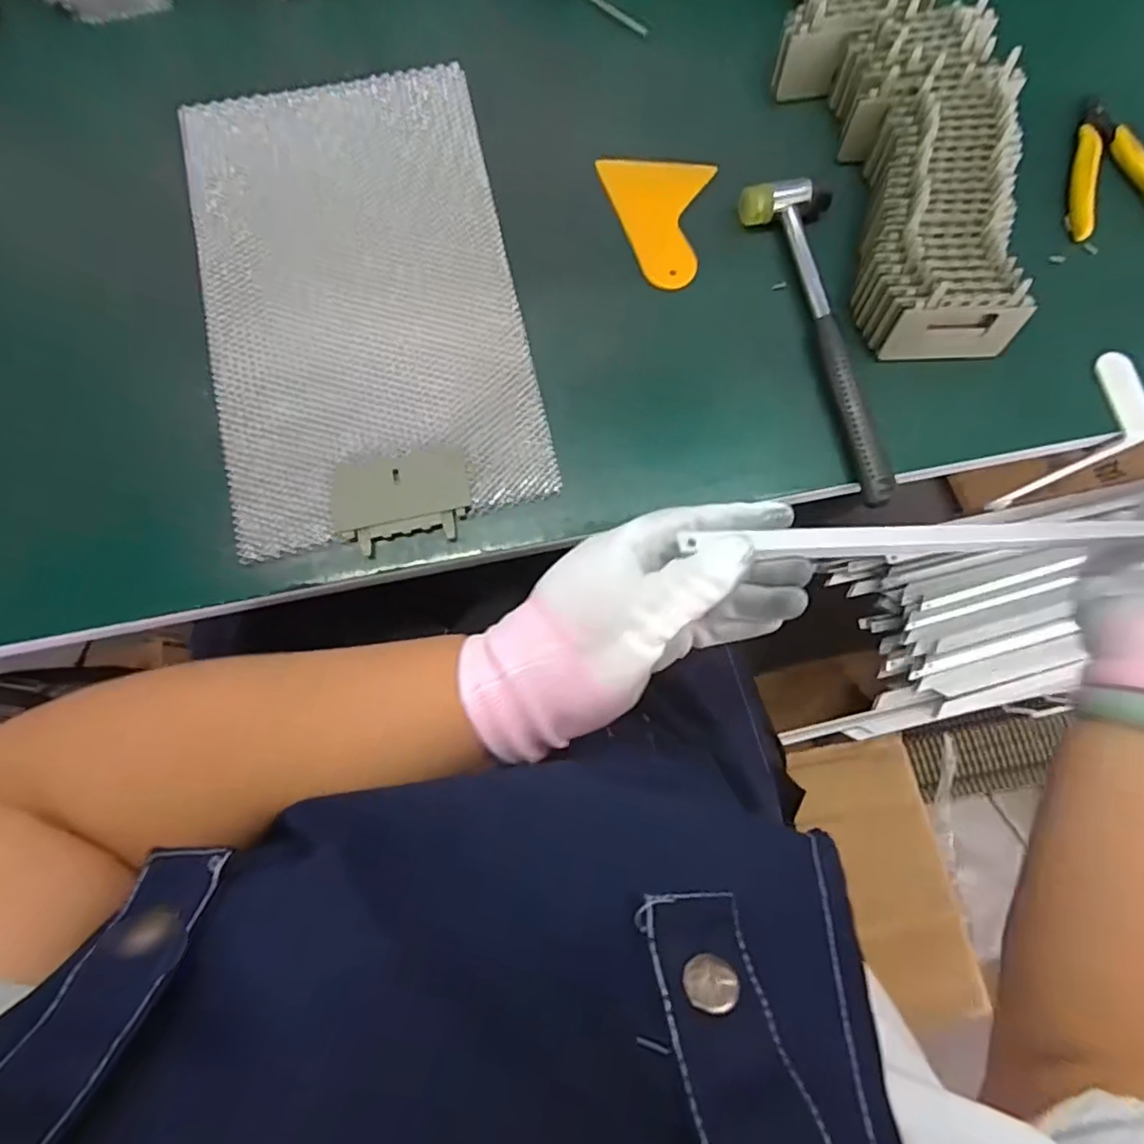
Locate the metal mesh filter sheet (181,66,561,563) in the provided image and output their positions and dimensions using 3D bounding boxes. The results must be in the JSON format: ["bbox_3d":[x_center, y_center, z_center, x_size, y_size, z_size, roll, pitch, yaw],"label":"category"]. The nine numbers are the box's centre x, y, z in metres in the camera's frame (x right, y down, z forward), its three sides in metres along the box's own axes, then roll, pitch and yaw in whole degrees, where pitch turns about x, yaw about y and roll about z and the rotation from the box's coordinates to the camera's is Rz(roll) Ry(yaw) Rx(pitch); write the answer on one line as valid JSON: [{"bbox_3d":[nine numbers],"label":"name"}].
[{"bbox_3d":[-0.145,-0.192,0.416,0.200,0.011,0.340,-13,80,-3],"label":"metal mesh filter sheet"}]

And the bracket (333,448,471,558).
[{"bbox_3d":[-0.108,-0.046,0.387,0.086,0.010,0.058,-9,80,-2],"label":"bracket"}]

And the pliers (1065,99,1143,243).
[{"bbox_3d":[0.409,-0.287,0.443,0.078,0.012,0.110,14,80,2],"label":"pliers"}]

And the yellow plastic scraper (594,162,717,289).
[{"bbox_3d":[0.072,-0.256,0.433,0.075,0.004,0.106,-18,80,-4],"label":"yellow plastic scraper"}]

